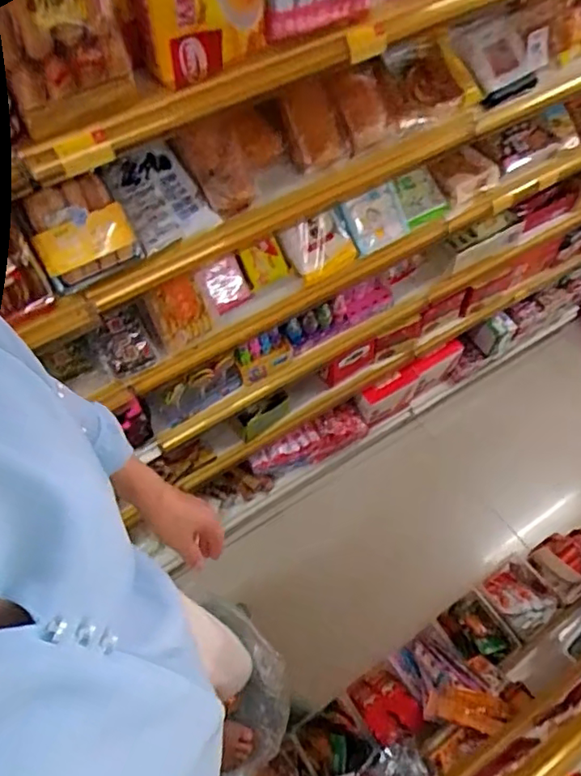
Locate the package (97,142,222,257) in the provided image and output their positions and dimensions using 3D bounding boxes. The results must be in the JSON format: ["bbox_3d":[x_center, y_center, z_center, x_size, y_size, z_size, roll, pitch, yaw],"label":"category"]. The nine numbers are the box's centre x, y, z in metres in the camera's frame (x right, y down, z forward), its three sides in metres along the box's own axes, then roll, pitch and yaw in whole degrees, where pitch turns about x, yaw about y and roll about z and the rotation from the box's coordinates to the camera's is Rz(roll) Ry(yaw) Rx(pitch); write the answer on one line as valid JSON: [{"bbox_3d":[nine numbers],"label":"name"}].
[{"bbox_3d":[-0.215,-0.306,0.913,0.128,0.025,0.163,-34,94,-10],"label":"package"}]

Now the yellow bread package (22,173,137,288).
[{"bbox_3d":[-0.312,-0.238,0.840,0.136,0.066,0.144,-24,95,-9],"label":"yellow bread package"}]

